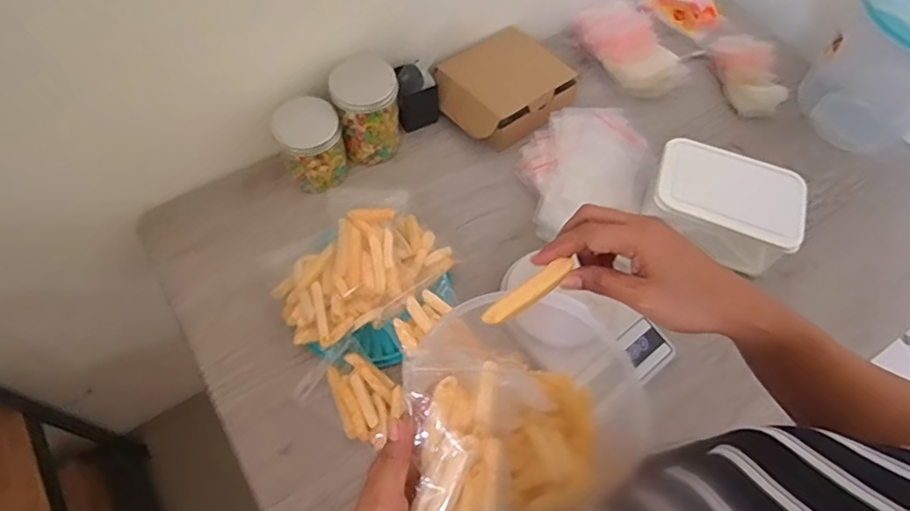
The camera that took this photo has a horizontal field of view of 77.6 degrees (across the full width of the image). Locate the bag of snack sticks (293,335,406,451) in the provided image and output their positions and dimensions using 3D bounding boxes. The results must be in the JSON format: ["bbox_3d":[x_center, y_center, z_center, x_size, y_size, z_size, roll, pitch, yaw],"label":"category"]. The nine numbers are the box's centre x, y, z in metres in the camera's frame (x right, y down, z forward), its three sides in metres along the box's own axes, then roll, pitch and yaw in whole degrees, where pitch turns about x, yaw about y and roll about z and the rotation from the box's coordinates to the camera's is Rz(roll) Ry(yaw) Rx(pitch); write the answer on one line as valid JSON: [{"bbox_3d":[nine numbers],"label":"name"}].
[{"bbox_3d":[-0.114,0.161,0.663,0.114,0.025,0.088,35,65,14],"label":"bag of snack sticks"}]

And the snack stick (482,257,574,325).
[{"bbox_3d":[0.053,0.026,0.407,0.074,0.007,0.017,-36,68,0],"label":"snack stick"}]

